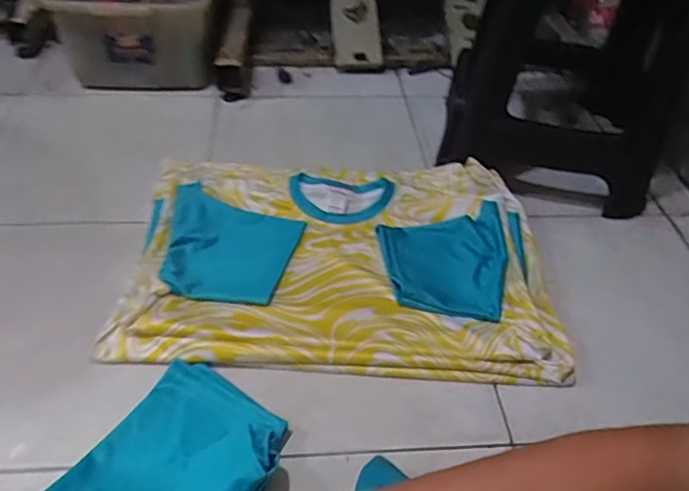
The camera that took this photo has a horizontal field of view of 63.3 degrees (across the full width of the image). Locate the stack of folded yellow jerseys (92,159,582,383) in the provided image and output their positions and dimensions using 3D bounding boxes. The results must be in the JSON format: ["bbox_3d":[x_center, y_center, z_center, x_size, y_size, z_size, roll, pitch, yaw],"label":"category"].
[{"bbox_3d":[-0.007,0.002,0.852,0.585,0.047,0.411,5,46,-2],"label":"stack of folded yellow jerseys"}]

